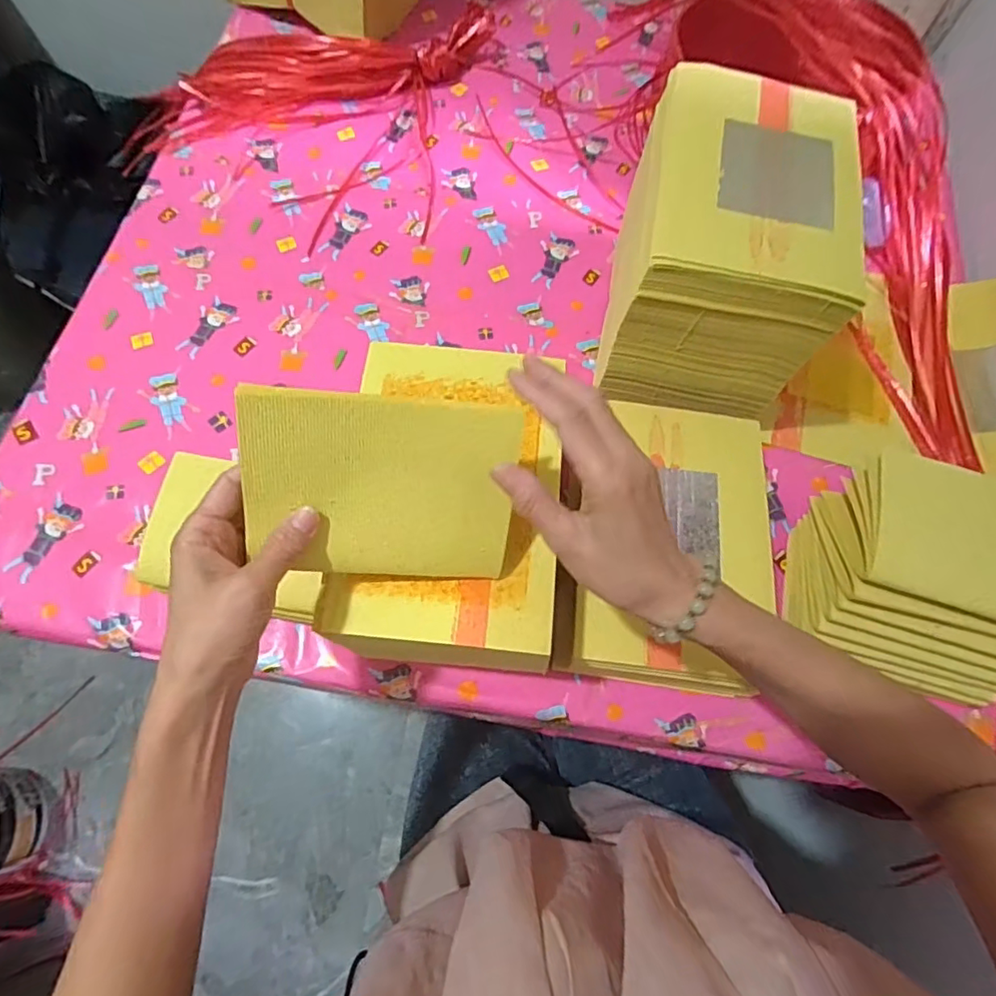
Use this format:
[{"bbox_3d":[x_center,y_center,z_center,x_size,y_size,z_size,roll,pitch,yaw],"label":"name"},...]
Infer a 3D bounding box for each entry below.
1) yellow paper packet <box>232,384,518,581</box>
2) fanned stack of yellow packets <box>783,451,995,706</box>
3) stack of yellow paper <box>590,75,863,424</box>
[{"bbox_3d":[-0.067,-0.004,0.329,0.153,0.009,0.113,3,113,-10],"label":"yellow paper packet"},{"bbox_3d":[0.350,0.069,0.453,0.172,0.126,0.141,23,70,6],"label":"fanned stack of yellow packets"},{"bbox_3d":[0.205,-0.226,0.522,0.160,0.169,0.239,11,69,1],"label":"stack of yellow paper"}]

